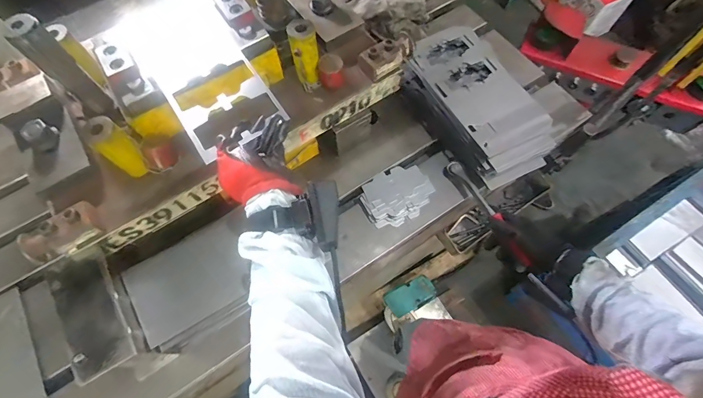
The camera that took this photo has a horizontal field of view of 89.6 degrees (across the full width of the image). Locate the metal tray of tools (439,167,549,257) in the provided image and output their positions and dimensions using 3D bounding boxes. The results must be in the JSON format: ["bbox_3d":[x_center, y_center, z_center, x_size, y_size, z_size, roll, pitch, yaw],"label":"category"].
[{"bbox_3d":[0.352,0.031,0.877,0.300,0.053,0.070,-33,70,-11],"label":"metal tray of tools"}]

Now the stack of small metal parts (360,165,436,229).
[{"bbox_3d":[0.082,-0.006,0.627,0.122,0.032,0.089,-31,69,-11],"label":"stack of small metal parts"}]

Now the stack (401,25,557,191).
[{"bbox_3d":[0.227,-0.179,0.672,0.184,0.093,0.318,-22,68,-7],"label":"stack"}]

